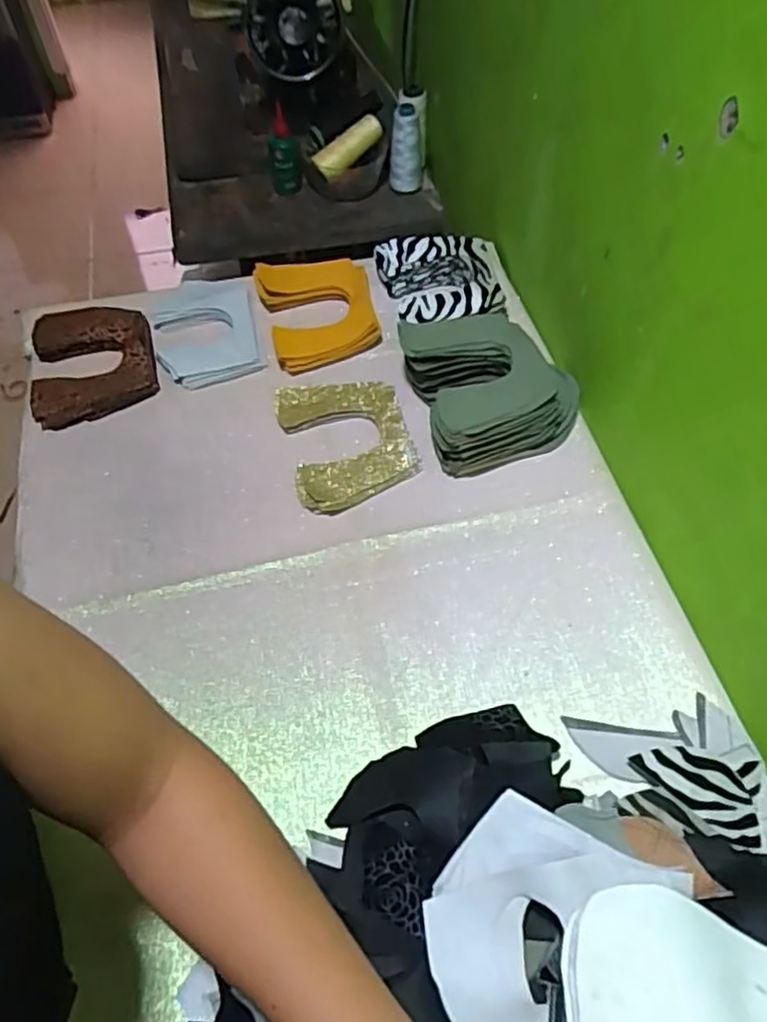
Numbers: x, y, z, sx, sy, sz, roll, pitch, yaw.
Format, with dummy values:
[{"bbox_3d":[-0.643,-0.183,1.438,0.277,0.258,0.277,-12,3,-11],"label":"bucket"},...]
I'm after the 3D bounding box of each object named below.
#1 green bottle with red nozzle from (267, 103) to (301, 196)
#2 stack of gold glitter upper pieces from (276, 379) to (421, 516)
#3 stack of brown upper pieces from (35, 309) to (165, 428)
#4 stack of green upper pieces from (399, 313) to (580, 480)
[{"bbox_3d":[-0.144,-0.515,0.963,0.044,0.104,0.057,-10,60,-7],"label":"green bottle with red nozzle"},{"bbox_3d":[-0.038,-0.079,0.719,0.129,0.010,0.169,-12,57,-8],"label":"stack of gold glitter upper pieces"},{"bbox_3d":[-0.338,-0.182,0.788,0.131,0.028,0.174,-14,57,-9],"label":"stack of brown upper pieces"},{"bbox_3d":[0.114,-0.142,0.732,0.174,0.068,0.179,-16,58,-11],"label":"stack of green upper pieces"}]

